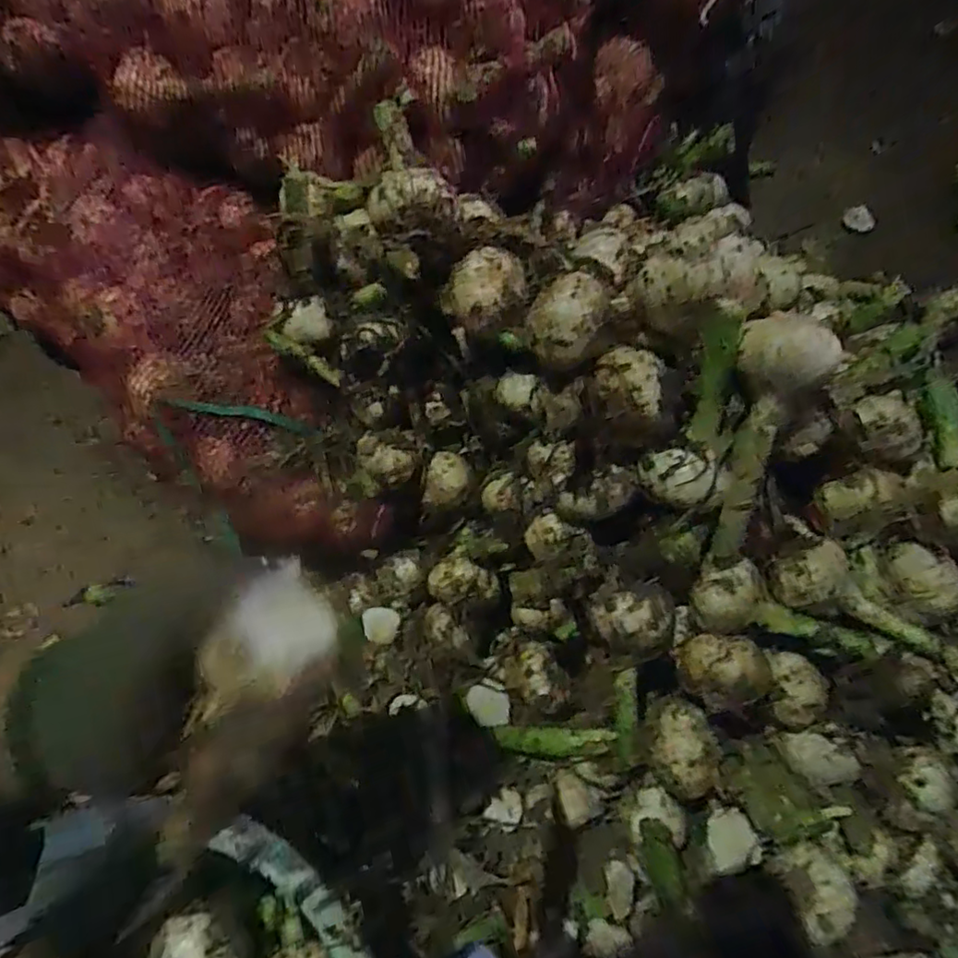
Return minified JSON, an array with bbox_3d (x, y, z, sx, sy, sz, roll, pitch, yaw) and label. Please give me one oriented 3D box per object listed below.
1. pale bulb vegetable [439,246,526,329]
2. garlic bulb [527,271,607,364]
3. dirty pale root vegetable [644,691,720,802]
[{"bbox_3d":[0.002,-0.126,0.413,0.056,0.043,0.045,-6,62,-1],"label":"pale bulb vegetable"},{"bbox_3d":[0.050,-0.092,0.347,0.039,0.037,0.043,11,63,8],"label":"garlic bulb"},{"bbox_3d":[0.137,0.180,0.414,0.043,0.034,0.063,6,63,6],"label":"dirty pale root vegetable"}]

